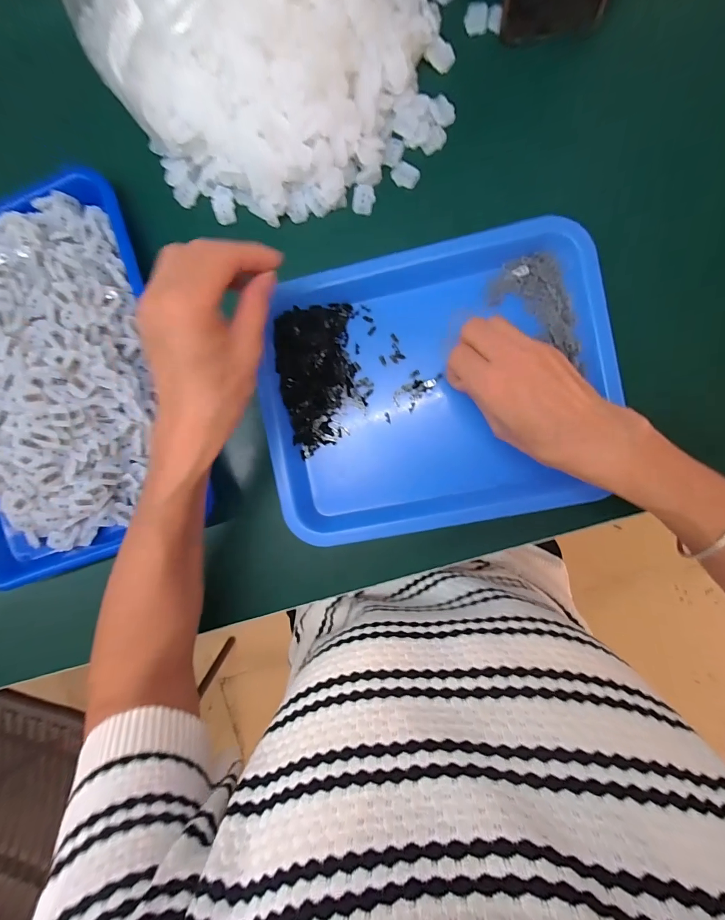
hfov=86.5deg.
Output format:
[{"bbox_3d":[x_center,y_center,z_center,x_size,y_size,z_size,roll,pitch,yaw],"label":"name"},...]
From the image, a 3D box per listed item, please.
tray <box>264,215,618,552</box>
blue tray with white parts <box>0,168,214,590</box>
[{"bbox_3d":[0.058,-0.057,0.328,0.276,0.031,0.233,-10,92,6],"label":"tray"},{"bbox_3d":[-0.296,-0.068,0.346,0.226,0.051,0.319,-13,92,6],"label":"blue tray with white parts"}]

